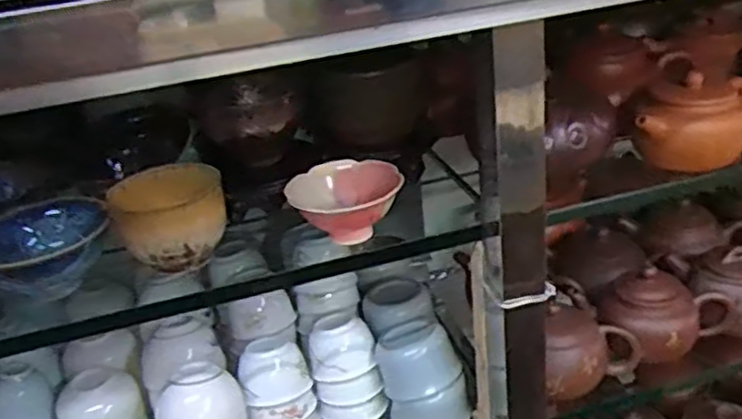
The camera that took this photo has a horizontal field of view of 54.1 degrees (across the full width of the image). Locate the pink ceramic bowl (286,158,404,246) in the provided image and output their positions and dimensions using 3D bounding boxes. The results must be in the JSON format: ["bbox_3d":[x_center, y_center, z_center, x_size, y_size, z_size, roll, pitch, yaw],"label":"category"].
[{"bbox_3d":[-0.016,-0.001,0.478,0.071,0.040,0.065,-5,27,3],"label":"pink ceramic bowl"}]

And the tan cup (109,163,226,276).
[{"bbox_3d":[-0.127,0.004,0.462,0.069,0.051,0.061,-13,28,-13],"label":"tan cup"}]

